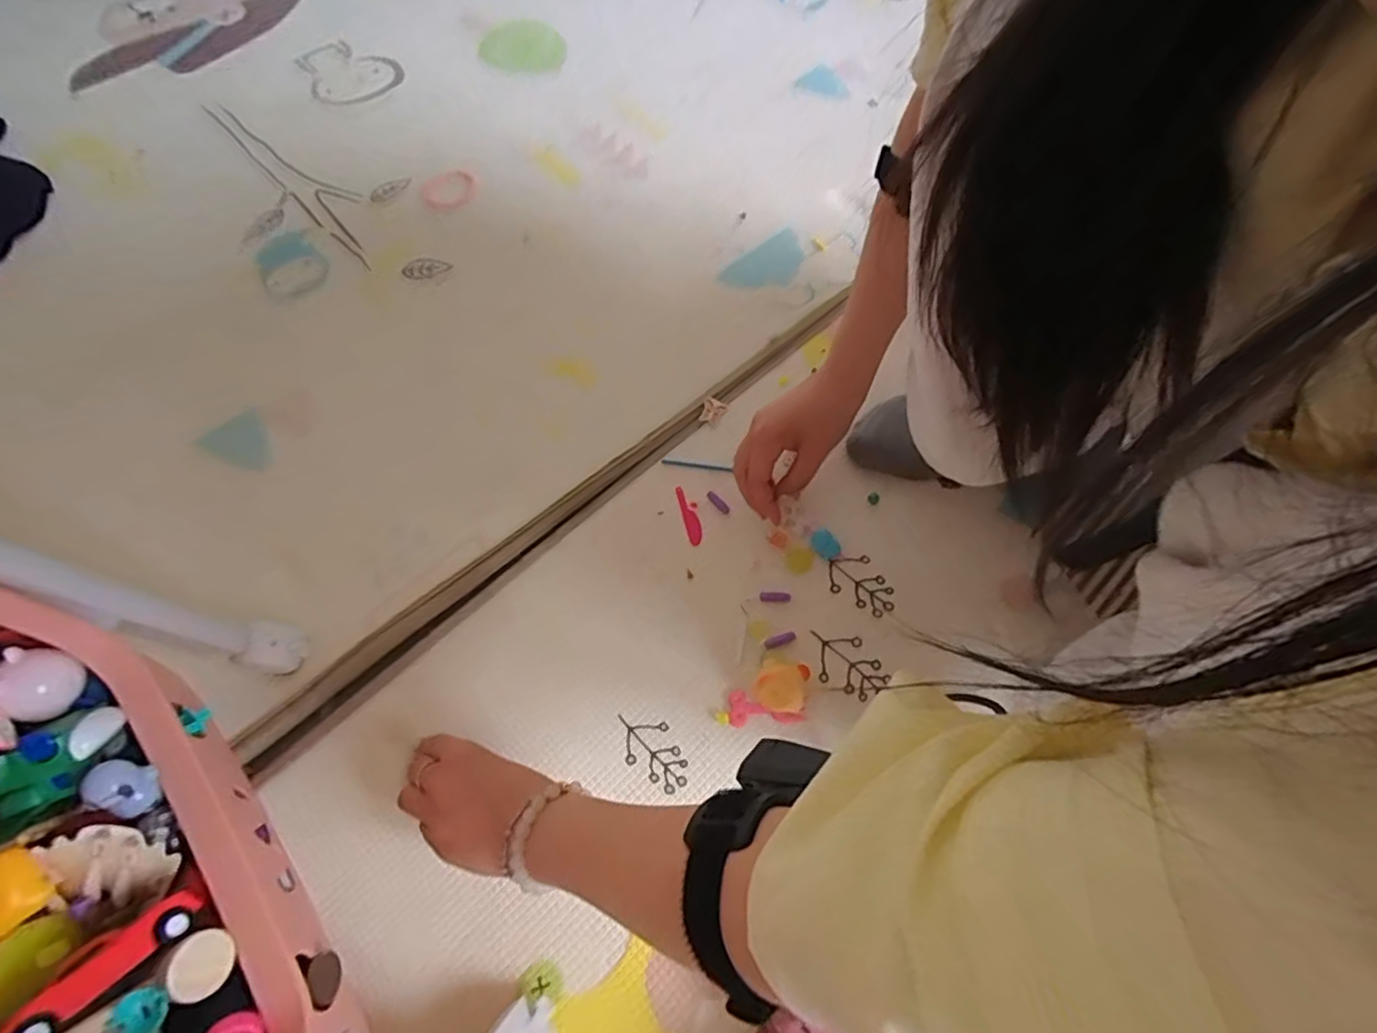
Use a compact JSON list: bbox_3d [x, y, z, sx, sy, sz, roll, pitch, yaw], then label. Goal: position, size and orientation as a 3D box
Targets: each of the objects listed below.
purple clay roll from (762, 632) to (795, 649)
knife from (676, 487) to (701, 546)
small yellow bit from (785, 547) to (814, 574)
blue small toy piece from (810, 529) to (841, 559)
[{"bbox_3d":[0.071,0.096,0.485,0.026,0.004,0.009,-18,66,-8],"label":"purple clay roll"},{"bbox_3d":[0.001,-0.002,0.533,0.013,0.004,0.054,-13,65,-6],"label":"knife"},{"bbox_3d":[0.093,0.035,0.515,0.024,0.004,0.021,-30,68,-13],"label":"small yellow bit"},{"bbox_3d":[0.115,0.023,0.520,0.022,0.004,0.026,-28,68,-12],"label":"blue small toy piece"}]

